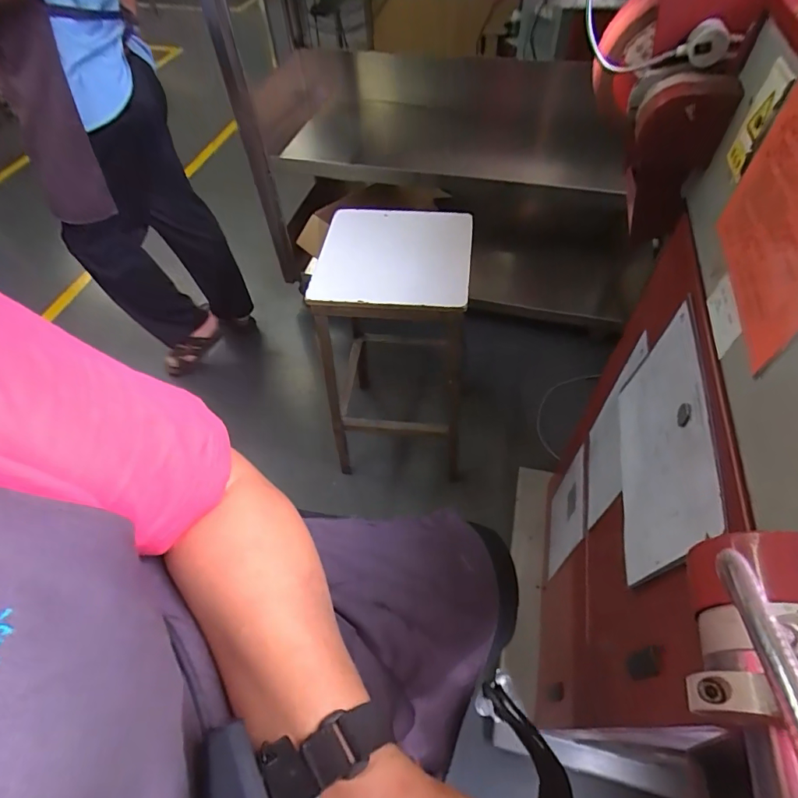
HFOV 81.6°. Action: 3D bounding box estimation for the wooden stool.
[{"bbox_3d":[0.000,-0.095,1.205,0.347,0.738,0.329,3,55,5],"label":"wooden stool"}]

